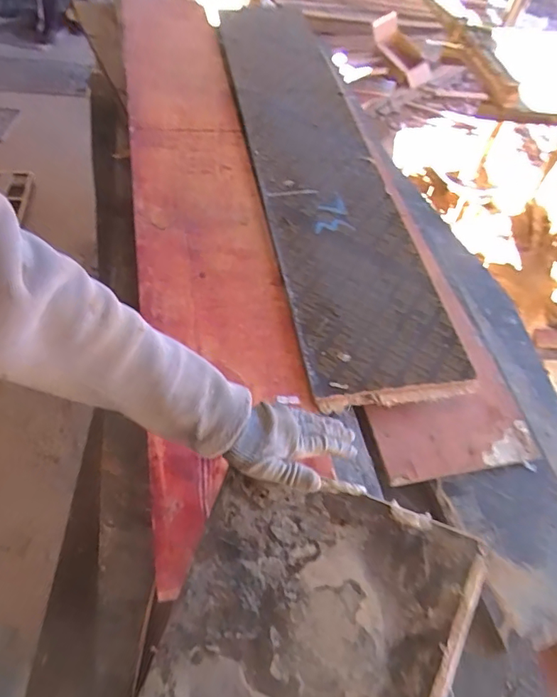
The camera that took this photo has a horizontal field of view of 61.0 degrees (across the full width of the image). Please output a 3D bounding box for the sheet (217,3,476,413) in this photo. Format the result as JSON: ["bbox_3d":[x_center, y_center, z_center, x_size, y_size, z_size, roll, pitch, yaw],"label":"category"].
[{"bbox_3d":[0.102,-0.400,1.097,0.291,0.033,1.127,-7,59,-10],"label":"sheet"}]

